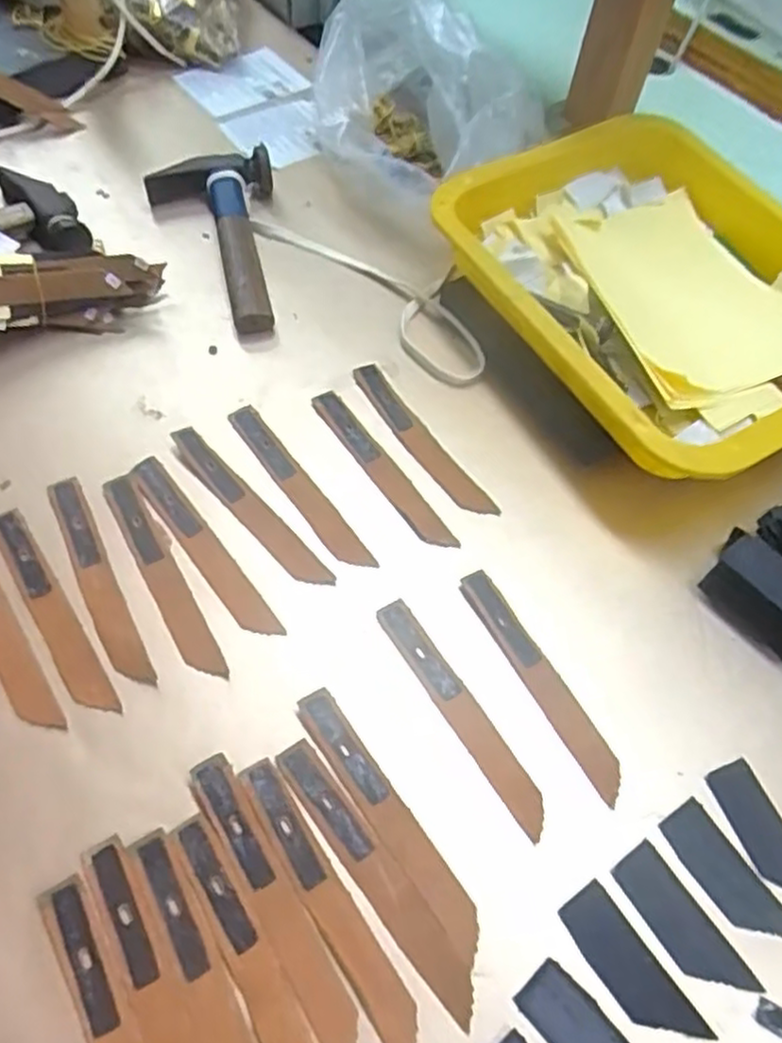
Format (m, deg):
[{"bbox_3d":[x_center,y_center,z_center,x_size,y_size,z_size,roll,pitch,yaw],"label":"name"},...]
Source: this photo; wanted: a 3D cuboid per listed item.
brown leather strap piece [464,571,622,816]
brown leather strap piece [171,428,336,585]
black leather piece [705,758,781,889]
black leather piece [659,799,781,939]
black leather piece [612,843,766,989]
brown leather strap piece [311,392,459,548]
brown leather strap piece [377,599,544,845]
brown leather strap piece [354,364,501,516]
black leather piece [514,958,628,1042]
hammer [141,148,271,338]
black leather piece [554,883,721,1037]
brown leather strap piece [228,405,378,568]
[{"bbox_3d":[0.073,0.076,0.353,0.016,0.004,0.123,-25,63,-18],"label":"brown leather strap piece"},{"bbox_3d":[-0.078,-0.007,0.393,0.017,0.004,0.124,-38,70,-23],"label":"brown leather strap piece"},{"bbox_3d":[0.166,0.139,0.322,0.024,0.004,0.063,-18,61,-15],"label":"black leather piece"},{"bbox_3d":[0.144,0.153,0.311,0.025,0.004,0.063,-28,64,-20],"label":"black leather piece"},{"bbox_3d":[0.121,0.167,0.301,0.023,0.004,0.063,-29,64,-20],"label":"black leather piece"},{"bbox_3d":[-0.005,-0.030,0.414,0.017,0.004,0.122,-29,67,-22],"label":"brown leather strap piece"},{"bbox_3d":[0.033,0.088,0.343,0.015,0.004,0.123,-28,64,-20],"label":"brown leather strap piece"},{"bbox_3d":[0.017,-0.047,0.427,0.017,0.004,0.124,-31,68,-18],"label":"brown leather strap piece"},{"bbox_3d":[0.078,0.200,0.275,0.023,0.004,0.062,-38,68,-24],"label":"black leather piece"},{"bbox_3d":[-0.105,-0.187,0.487,0.084,0.035,0.151,-15,60,-13],"label":"hammer"},{"bbox_3d":[0.096,0.179,0.291,0.024,0.004,0.063,-30,65,-21],"label":"black leather piece"},{"bbox_3d":[-0.051,-0.020,0.402,0.014,0.006,0.124,-32,65,-21],"label":"brown leather strap piece"}]

